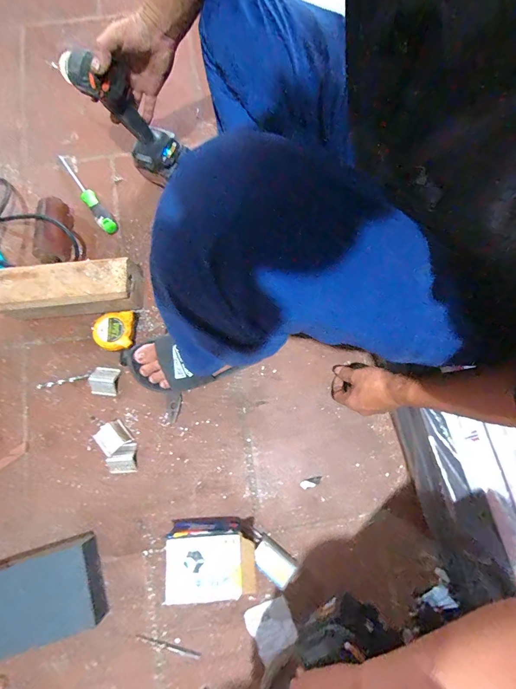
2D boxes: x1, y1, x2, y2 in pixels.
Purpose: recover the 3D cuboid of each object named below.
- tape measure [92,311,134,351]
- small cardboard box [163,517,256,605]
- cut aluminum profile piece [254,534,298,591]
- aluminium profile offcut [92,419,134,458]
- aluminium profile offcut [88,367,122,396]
[{"bbox_3d":[-0.270,-0.026,0.641,0.074,0.044,0.076,-9,77,-2],"label":"tape measure"},{"bbox_3d":[-0.073,0.348,0.550,0.141,0.061,0.106,-4,77,-1],"label":"small cardboard box"},{"bbox_3d":[0.026,0.364,0.567,0.071,0.020,0.046,40,80,9],"label":"cut aluminum profile piece"},{"bbox_3d":[-0.260,0.166,0.605,0.046,0.033,0.048,-40,80,-8],"label":"aluminium profile offcut"},{"bbox_3d":[-0.286,0.068,0.630,0.044,0.029,0.051,9,77,2],"label":"aluminium profile offcut"}]

